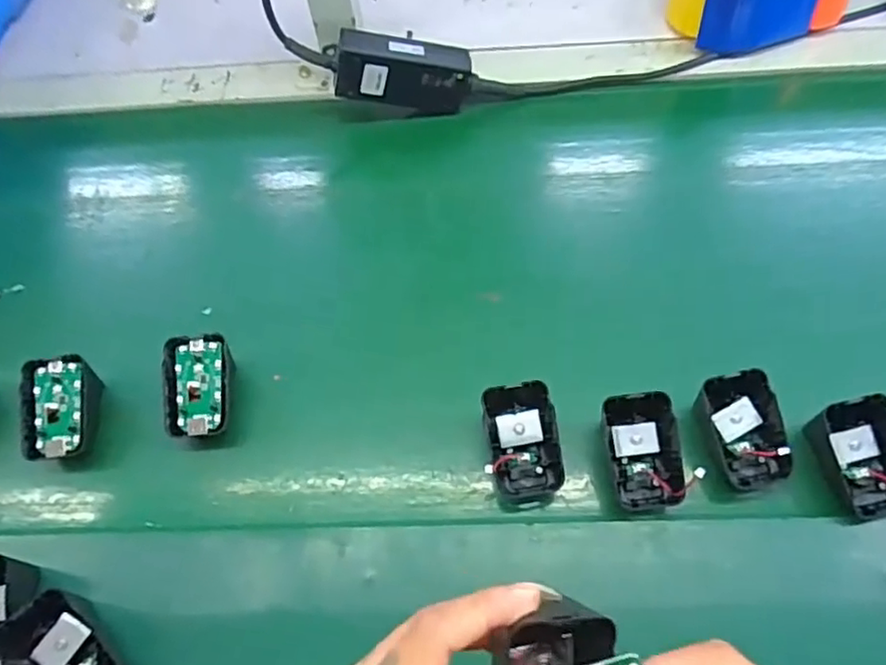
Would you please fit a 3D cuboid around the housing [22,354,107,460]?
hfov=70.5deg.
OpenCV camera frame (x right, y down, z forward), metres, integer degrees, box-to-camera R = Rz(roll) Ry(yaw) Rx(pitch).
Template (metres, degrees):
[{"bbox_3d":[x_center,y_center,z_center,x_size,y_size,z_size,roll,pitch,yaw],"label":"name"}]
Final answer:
[{"bbox_3d":[-0.264,0.053,0.431,0.045,0.032,0.068,0,65,6],"label":"housing"}]

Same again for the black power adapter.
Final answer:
[{"bbox_3d":[-0.034,-0.226,0.550,0.116,0.052,0.029,3,59,-17],"label":"black power adapter"}]

